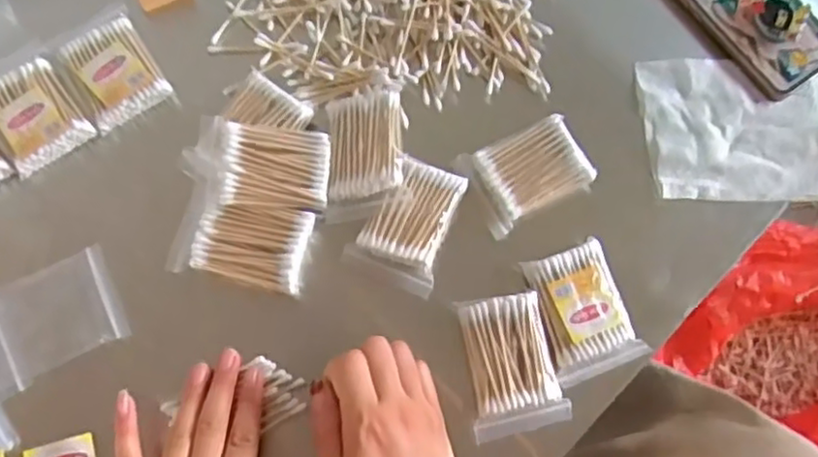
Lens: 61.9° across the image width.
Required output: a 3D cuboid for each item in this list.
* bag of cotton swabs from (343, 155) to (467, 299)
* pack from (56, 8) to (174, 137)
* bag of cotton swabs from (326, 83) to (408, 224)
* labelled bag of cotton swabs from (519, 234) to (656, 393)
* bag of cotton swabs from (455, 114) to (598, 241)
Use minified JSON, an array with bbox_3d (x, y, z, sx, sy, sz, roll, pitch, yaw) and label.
[{"bbox_3d":[0.000,-0.004,0.481,0.060,0.022,0.085,22,73,5],"label":"bag of cotton swabs"},{"bbox_3d":[-0.220,-0.117,0.506,0.061,0.026,0.081,-32,76,-12],"label":"pack"},{"bbox_3d":[-0.033,-0.058,0.488,0.057,0.025,0.088,-5,72,-4],"label":"bag of cotton swabs"},{"bbox_3d":[0.119,0.057,0.472,0.060,0.023,0.086,-18,74,-8],"label":"labelled bag of cotton swabs"},{"bbox_3d":[0.088,-0.040,0.499,0.083,0.022,0.063,-23,75,-9],"label":"bag of cotton swabs"}]

